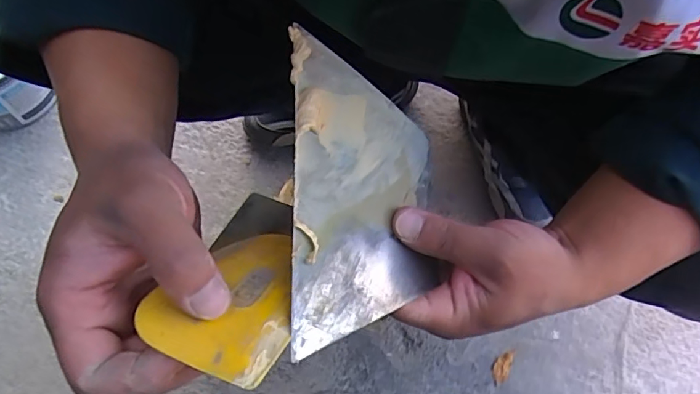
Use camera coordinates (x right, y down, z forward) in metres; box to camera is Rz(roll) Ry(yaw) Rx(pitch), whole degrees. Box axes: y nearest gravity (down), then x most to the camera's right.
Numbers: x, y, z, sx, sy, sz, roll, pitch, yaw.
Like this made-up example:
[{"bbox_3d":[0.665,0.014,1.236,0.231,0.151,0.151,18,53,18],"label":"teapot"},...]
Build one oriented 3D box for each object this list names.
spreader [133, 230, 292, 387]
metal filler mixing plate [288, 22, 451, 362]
[{"bbox_3d":[-0.052,0.047,0.239,0.062,0.007,0.088,20,33,13],"label":"spreader"},{"bbox_3d":[0.011,-0.003,0.280,0.101,0.004,0.167,13,66,-38],"label":"metal filler mixing plate"}]

